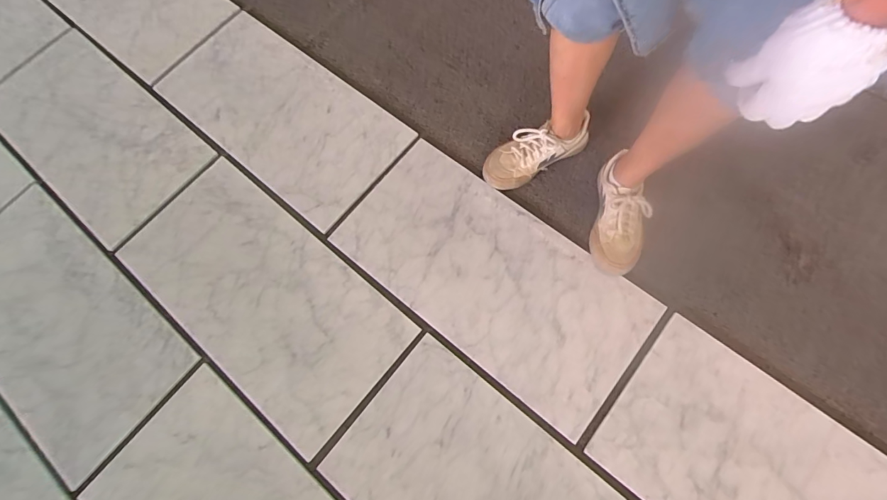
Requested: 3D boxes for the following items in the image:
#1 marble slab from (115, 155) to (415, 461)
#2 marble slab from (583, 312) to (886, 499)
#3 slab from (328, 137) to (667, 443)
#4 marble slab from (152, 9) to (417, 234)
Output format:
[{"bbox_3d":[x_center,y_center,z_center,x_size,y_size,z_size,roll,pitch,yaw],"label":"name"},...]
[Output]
[{"bbox_3d":[-0.381,0.076,0.835,0.604,0.032,0.307,39,80,12],"label":"marble slab"},{"bbox_3d":[0.571,0.404,0.654,0.595,0.018,0.299,37,79,12],"label":"marble slab"},{"bbox_3d":[0.087,0.038,0.807,0.595,0.011,0.296,38,79,12],"label":"slab"},{"bbox_3d":[-0.376,-0.321,0.953,0.593,0.036,0.301,40,80,12],"label":"marble slab"}]

